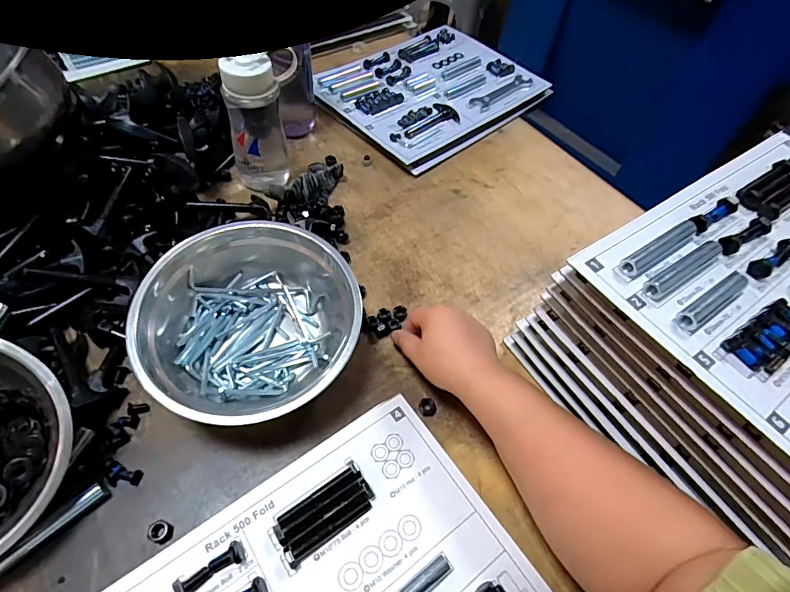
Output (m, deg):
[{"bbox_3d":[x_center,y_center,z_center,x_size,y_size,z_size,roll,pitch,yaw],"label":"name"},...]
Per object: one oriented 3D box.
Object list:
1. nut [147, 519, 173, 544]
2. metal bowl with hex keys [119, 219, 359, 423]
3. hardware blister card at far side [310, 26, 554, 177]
[{"bbox_3d":[-0.200,0.201,0.372,0.021,0.009,0.017,19,55,9],"label":"nut"},{"bbox_3d":[-0.152,0.027,0.449,0.196,0.091,0.198,2,54,-3],"label":"metal bowl with hex keys"},{"bbox_3d":[0.070,-0.370,0.780,0.372,0.034,0.265,-36,64,-26],"label":"hardware blister card at far side"}]

